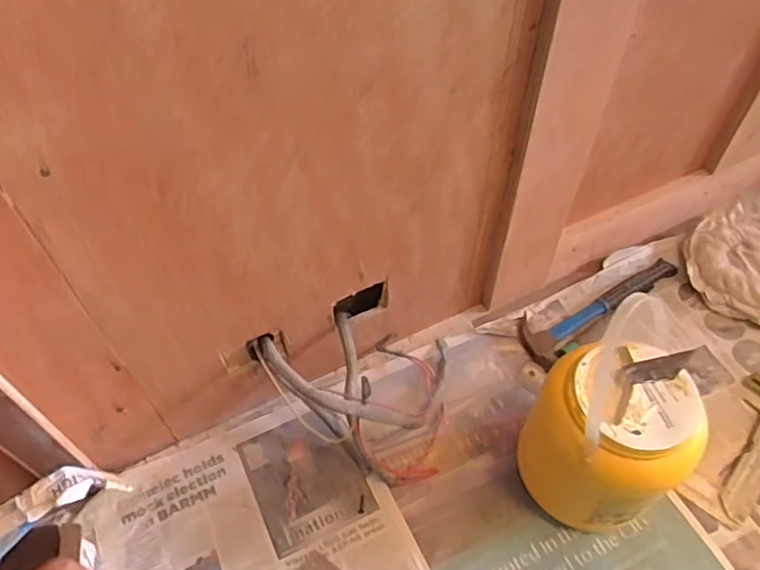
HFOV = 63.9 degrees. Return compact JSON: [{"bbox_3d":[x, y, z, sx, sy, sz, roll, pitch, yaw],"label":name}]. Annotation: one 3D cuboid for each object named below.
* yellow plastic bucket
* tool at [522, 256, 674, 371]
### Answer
[{"bbox_3d":[0.236,0.142,0.612,0.142,0.286,0.143,-1,52,1],"label":"yellow plastic bucket"},{"bbox_3d":[0.319,0.030,0.884,0.264,0.047,0.084,-30,56,-4],"label":"tool"}]

